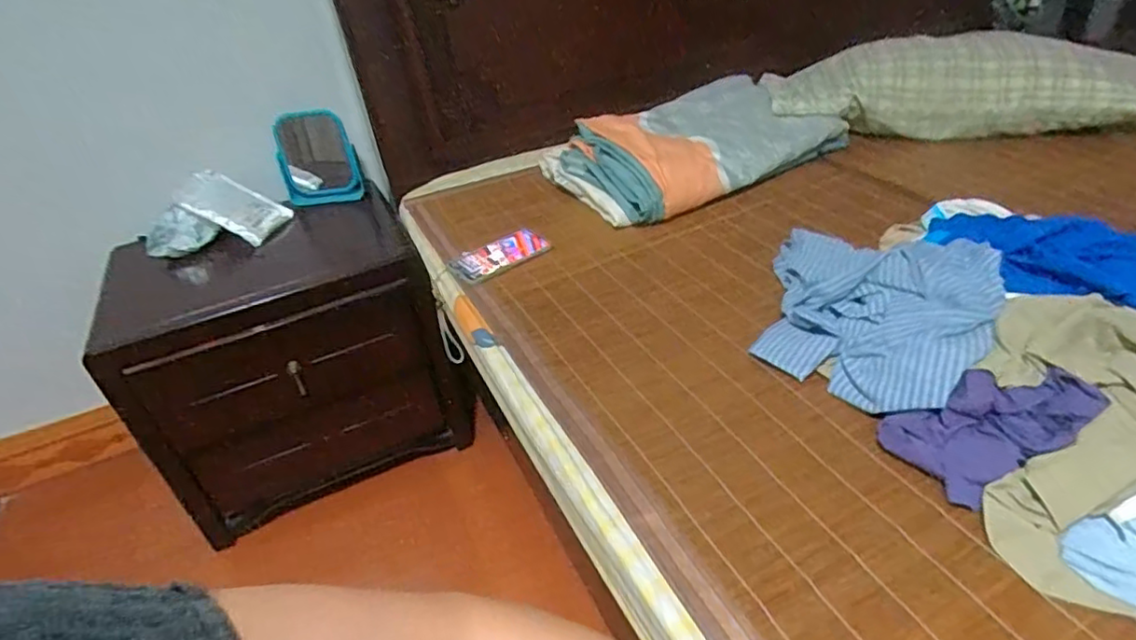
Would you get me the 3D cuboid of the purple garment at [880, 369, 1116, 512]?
[{"bbox_3d":[0.412,0.098,0.618,0.176,0.055,0.106,-18,36,-16],"label":"purple garment"}]

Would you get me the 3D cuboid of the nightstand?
[{"bbox_3d":[-0.537,0.086,1.269,0.583,0.470,0.318,-18,37,-14],"label":"nightstand"}]

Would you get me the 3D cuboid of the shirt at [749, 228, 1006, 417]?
[{"bbox_3d":[0.354,-0.017,0.761,0.261,0.087,0.274,15,40,28],"label":"shirt"}]

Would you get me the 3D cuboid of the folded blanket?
[{"bbox_3d":[0.250,-0.344,1.246,0.532,0.118,0.307,-23,38,-20],"label":"folded blanket"}]

